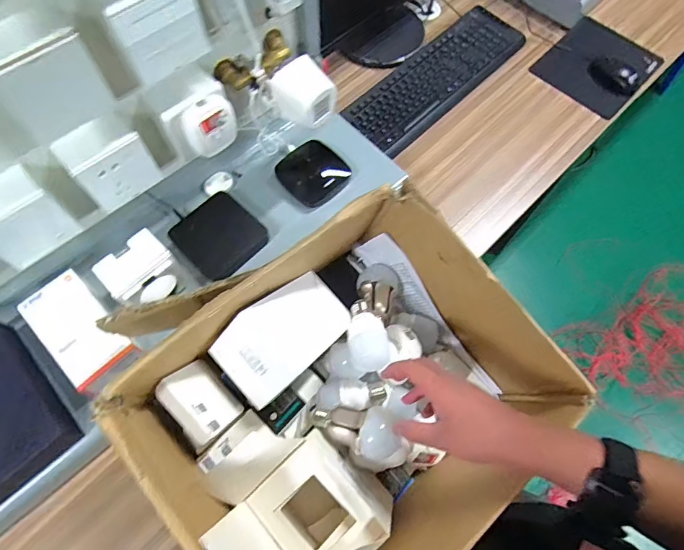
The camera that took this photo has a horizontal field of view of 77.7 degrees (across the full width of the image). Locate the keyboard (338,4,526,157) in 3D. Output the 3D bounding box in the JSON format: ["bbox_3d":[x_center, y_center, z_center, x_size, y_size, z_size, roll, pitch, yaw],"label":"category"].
[{"bbox_3d":[0.200,-0.411,0.876,0.136,0.027,0.446,41,72,17],"label":"keyboard"}]

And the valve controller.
[{"bbox_3d":[-0.051,-0.241,0.569,0.076,0.042,0.074,-35,70,-14],"label":"valve controller"}]

